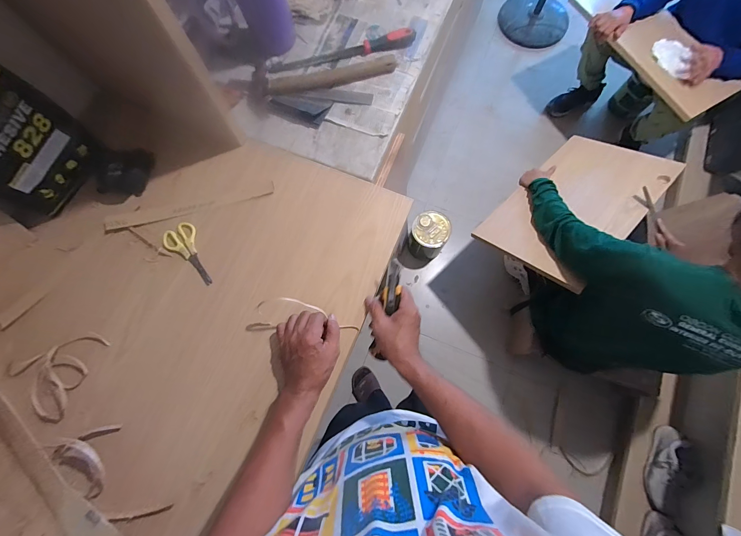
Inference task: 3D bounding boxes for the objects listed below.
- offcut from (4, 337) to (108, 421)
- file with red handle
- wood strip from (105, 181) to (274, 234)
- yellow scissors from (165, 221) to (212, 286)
[{"bbox_3d":[-0.507,0.164,0.515,0.121,0.026,0.139,43,81,8],"label":"offcut"},{"bbox_3d":[-0.060,-0.451,0.650,0.304,0.025,0.036,-12,78,-3],"label":"file with red handle"},{"bbox_3d":[-0.331,-0.114,0.584,0.303,0.010,0.026,-14,78,-3],"label":"wood strip"},{"bbox_3d":[-0.323,-0.021,0.560,0.054,0.006,0.125,-27,79,-6],"label":"yellow scissors"}]

